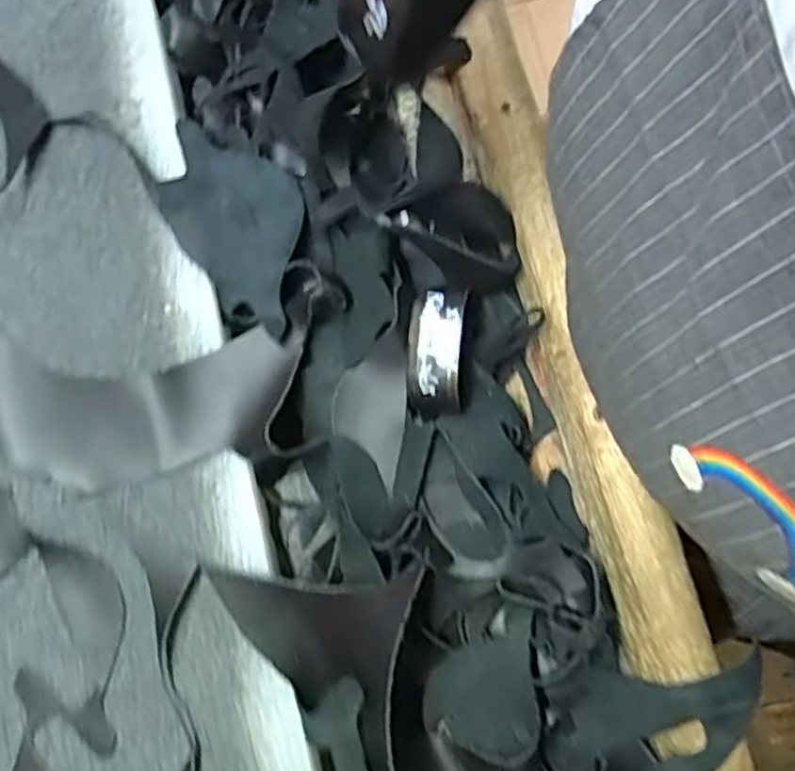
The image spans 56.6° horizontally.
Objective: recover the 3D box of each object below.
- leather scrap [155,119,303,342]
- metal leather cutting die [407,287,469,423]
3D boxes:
[{"bbox_3d":[-0.099,-0.104,0.471,0.079,0.012,0.153,-33,77,2],"label":"leather scrap"},{"bbox_3d":[0.023,-0.021,0.446,0.032,0.019,0.079,3,80,0],"label":"metal leather cutting die"}]

